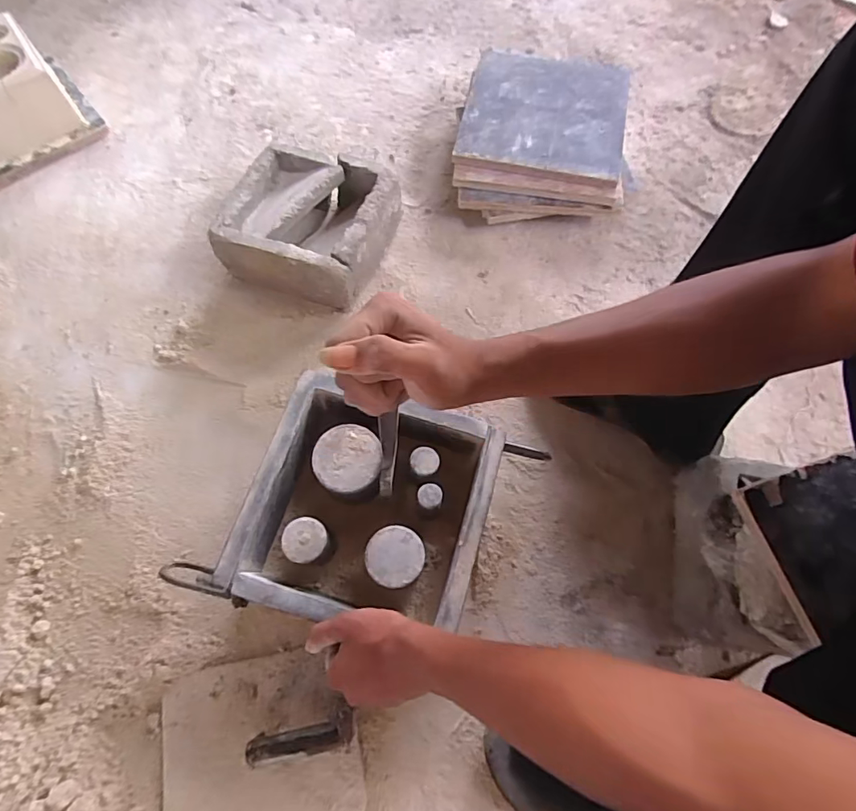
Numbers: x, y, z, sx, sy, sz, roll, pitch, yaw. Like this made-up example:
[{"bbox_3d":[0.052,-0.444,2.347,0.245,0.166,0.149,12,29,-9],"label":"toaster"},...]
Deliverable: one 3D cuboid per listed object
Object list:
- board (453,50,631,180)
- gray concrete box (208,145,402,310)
[{"bbox_3d":[0.189,-0.471,0.762,0.251,0.013,0.249,12,69,2],"label":"board"},{"bbox_3d":[-0.170,-0.261,0.709,0.197,0.101,0.199,22,70,6],"label":"gray concrete box"}]

